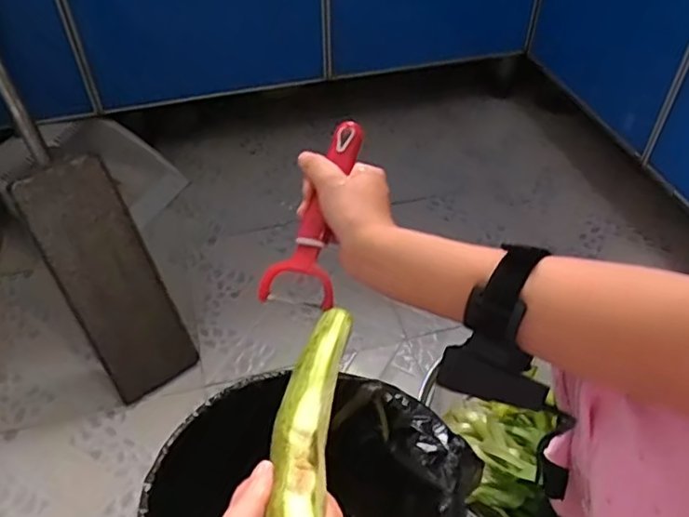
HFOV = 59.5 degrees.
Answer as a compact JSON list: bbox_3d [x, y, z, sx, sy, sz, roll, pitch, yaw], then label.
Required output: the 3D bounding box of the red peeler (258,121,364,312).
[{"bbox_3d":[-0.014,-0.037,0.477,0.058,0.021,0.157,17,77,15],"label":"red peeler"}]

